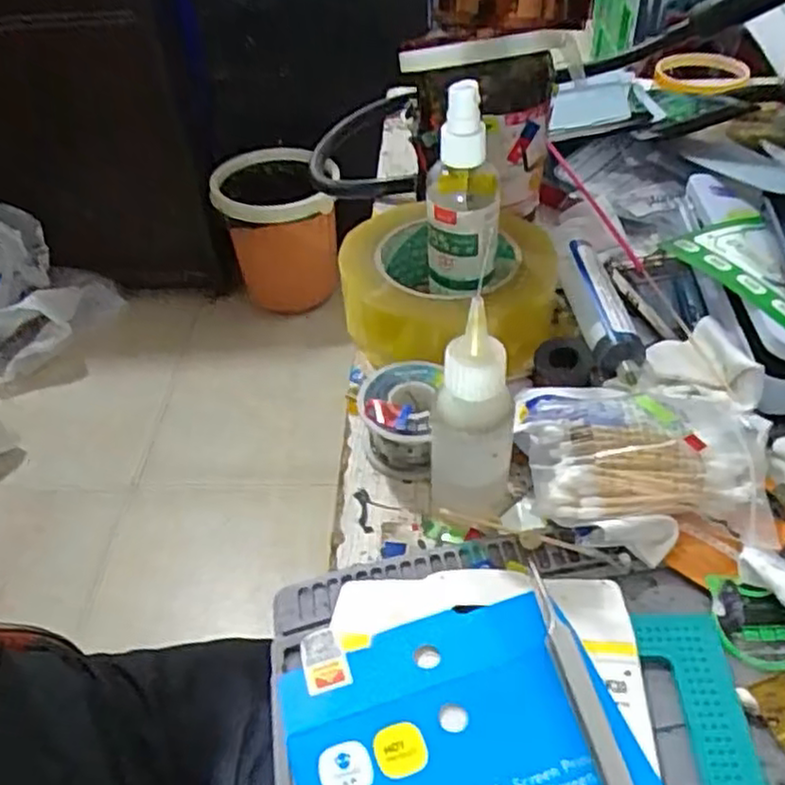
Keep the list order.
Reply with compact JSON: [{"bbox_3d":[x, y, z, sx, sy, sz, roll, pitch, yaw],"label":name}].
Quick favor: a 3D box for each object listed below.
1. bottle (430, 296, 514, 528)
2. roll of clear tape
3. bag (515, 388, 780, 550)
[{"bbox_3d":[0.034,0.013,0.301,0.032,0.102,0.027,12,47,15],"label":"bottle"},{"bbox_3d":[0.031,-0.059,0.426,0.121,0.050,0.121,-2,44,2],"label":"roll of clear tape"},{"bbox_3d":[0.112,0.024,0.326,0.107,0.033,0.083,6,45,10],"label":"bag"}]

